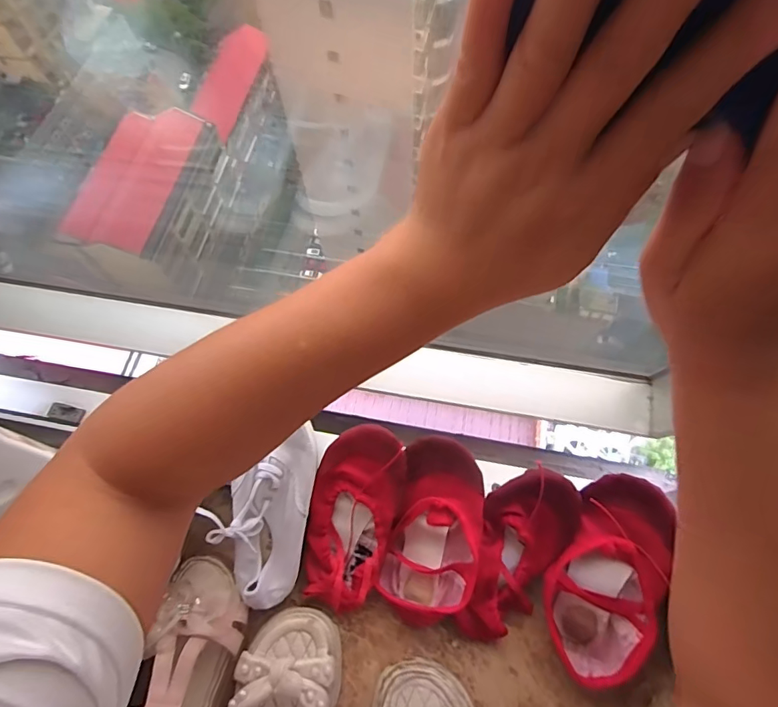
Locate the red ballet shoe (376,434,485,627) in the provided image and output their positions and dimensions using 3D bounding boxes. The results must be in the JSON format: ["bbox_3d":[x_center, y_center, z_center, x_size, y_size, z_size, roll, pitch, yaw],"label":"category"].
[{"bbox_3d":[0.042,0.160,0.420,0.079,0.040,0.170,11,98,7],"label":"red ballet shoe"}]

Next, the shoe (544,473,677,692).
[{"bbox_3d":[0.182,0.186,0.386,0.080,0.045,0.172,10,98,7],"label":"shoe"}]

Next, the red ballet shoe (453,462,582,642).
[{"bbox_3d":[0.110,0.179,0.409,0.074,0.039,0.170,23,99,11],"label":"red ballet shoe"}]

